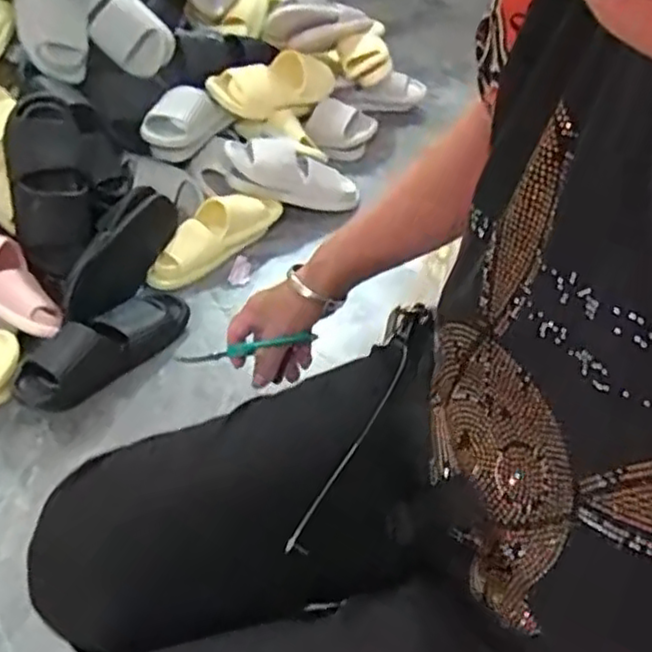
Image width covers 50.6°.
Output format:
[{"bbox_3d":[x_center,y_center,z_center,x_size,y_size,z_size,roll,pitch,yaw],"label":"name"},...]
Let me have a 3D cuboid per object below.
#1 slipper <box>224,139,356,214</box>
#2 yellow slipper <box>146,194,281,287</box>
[{"bbox_3d":[-0.062,-0.296,1.356,0.271,0.070,0.086,19,45,-15],"label":"slipper"},{"bbox_3d":[-0.214,-0.175,1.276,0.101,0.074,0.280,30,52,26],"label":"yellow slipper"}]

